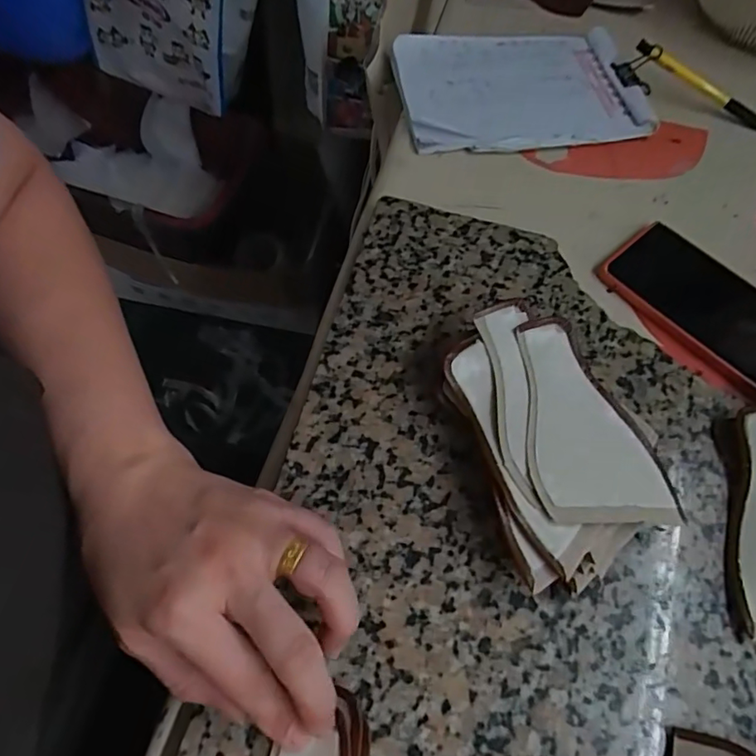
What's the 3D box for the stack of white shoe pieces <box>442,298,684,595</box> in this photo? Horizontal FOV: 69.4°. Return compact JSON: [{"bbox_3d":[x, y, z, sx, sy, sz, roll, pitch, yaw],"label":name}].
[{"bbox_3d":[0.096,0.031,0.304,0.092,0.041,0.143,-15,64,-11],"label":"stack of white shoe pieces"}]

